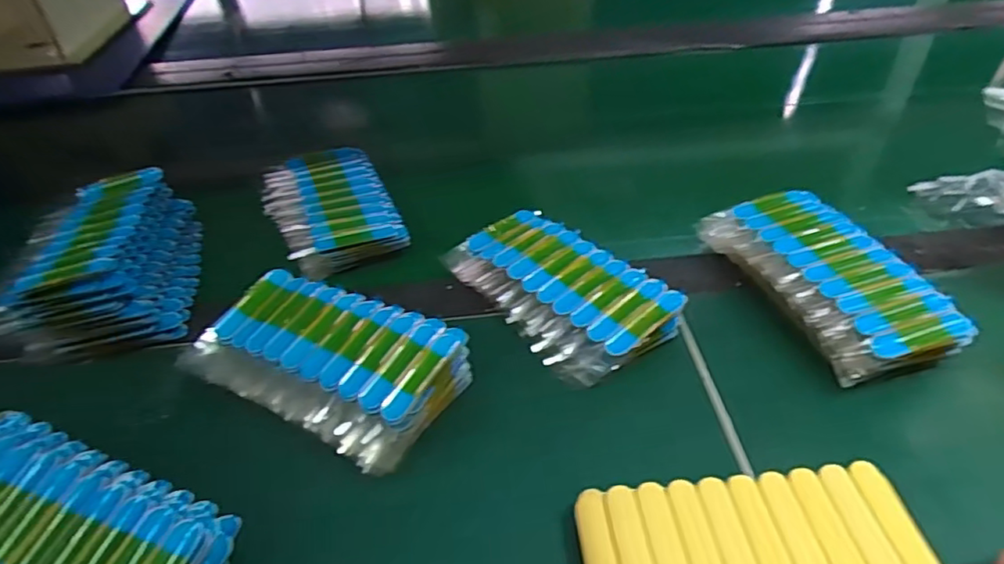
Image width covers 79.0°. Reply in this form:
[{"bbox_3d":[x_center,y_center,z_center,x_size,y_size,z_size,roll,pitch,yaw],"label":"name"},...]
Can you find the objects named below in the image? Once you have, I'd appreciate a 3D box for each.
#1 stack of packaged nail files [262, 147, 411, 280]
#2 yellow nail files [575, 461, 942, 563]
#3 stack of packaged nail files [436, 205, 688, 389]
[{"bbox_3d":[-0.146,-0.067,0.517,0.096,0.025,0.161,-17,43,-16],"label":"stack of packaged nail files"},{"bbox_3d":[0.115,0.126,0.285,0.152,0.025,0.066,-3,41,0],"label":"yellow nail files"},{"bbox_3d":[0.037,0.002,0.419,0.088,0.025,0.156,-30,48,-28],"label":"stack of packaged nail files"}]

